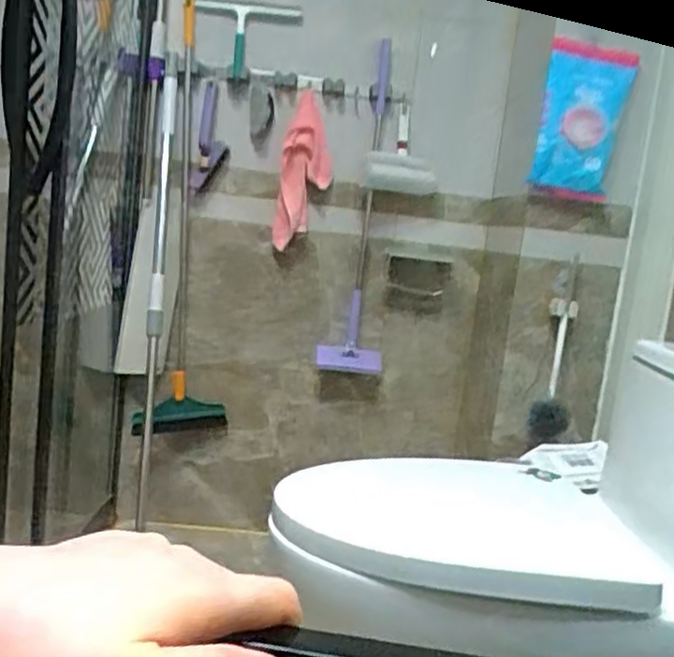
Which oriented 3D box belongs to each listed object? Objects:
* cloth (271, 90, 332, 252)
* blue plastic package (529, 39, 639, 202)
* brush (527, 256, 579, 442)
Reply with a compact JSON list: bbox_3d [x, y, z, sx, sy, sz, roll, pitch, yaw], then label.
[{"bbox_3d":[-0.068,-0.322,1.500,0.114,0.341,0.065,3,36,-18],"label":"cloth"},{"bbox_3d":[0.436,-0.366,1.261,0.185,0.258,0.022,0,19,-24],"label":"blue plastic package"},{"bbox_3d":[0.429,0.053,1.362,0.076,0.337,0.061,9,9,23],"label":"brush"}]

